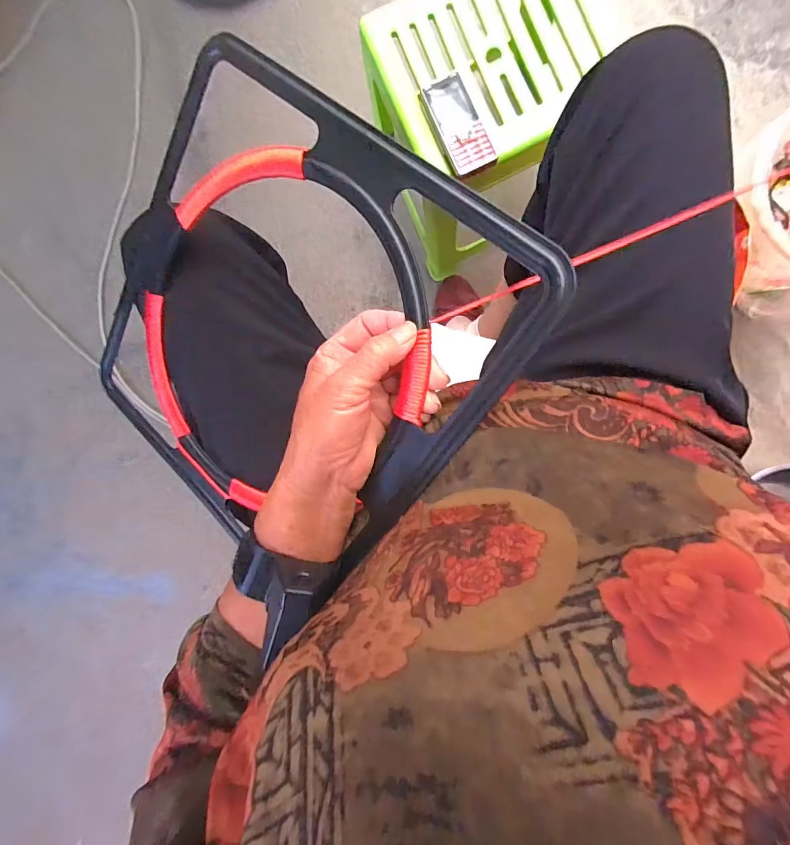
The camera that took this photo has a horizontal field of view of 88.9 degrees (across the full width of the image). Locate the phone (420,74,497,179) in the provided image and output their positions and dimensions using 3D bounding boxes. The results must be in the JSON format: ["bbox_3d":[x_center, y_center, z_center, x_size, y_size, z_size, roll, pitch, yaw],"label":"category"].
[{"bbox_3d":[0.080,-0.373,0.504,0.053,0.016,0.121,-22,91,11],"label":"phone"}]

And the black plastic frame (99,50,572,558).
[{"bbox_3d":[-0.103,-0.062,0.314,0.337,0.011,0.330,43,114,15],"label":"black plastic frame"}]

